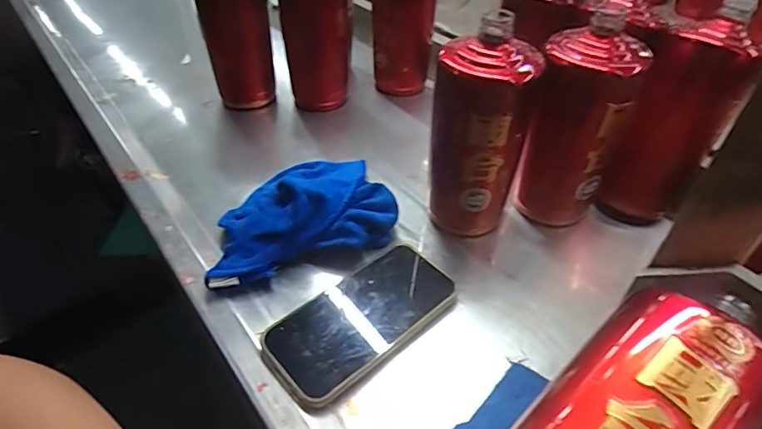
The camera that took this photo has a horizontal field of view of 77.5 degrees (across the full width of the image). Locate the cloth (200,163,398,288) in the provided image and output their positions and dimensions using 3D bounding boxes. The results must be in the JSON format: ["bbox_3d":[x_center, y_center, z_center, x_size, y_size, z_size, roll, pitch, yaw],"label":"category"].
[{"bbox_3d":[-0.085,-0.011,0.462,0.178,0.054,0.135,-18,46,-15],"label":"cloth"}]

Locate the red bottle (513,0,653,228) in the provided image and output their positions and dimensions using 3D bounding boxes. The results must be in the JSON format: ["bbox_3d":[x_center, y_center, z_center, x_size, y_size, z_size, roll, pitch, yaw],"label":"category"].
[{"bbox_3d":[0.173,-0.074,0.429,0.081,0.191,0.070,15,47,17],"label":"red bottle"}]

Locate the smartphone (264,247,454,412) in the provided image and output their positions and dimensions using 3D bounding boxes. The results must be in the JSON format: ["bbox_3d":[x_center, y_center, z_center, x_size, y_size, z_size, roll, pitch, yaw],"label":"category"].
[{"bbox_3d":[-0.013,0.078,0.380,0.156,0.012,0.076,-33,52,-27],"label":"smartphone"}]

